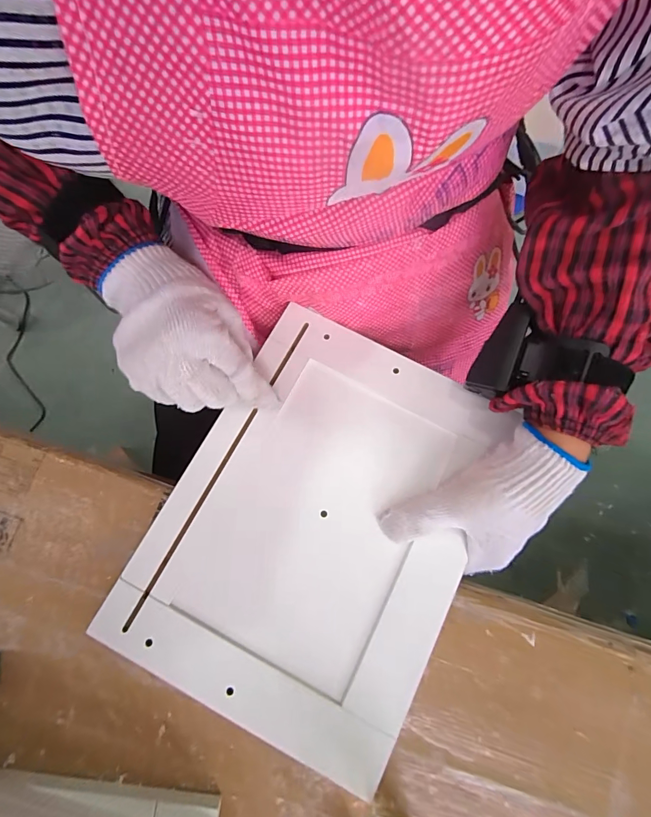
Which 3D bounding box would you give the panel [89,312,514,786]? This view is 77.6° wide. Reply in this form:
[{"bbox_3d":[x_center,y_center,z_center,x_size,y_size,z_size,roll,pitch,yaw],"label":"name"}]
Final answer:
[{"bbox_3d":[-0.002,0.078,0.304,0.211,0.012,0.279,27,76,6],"label":"panel"}]

